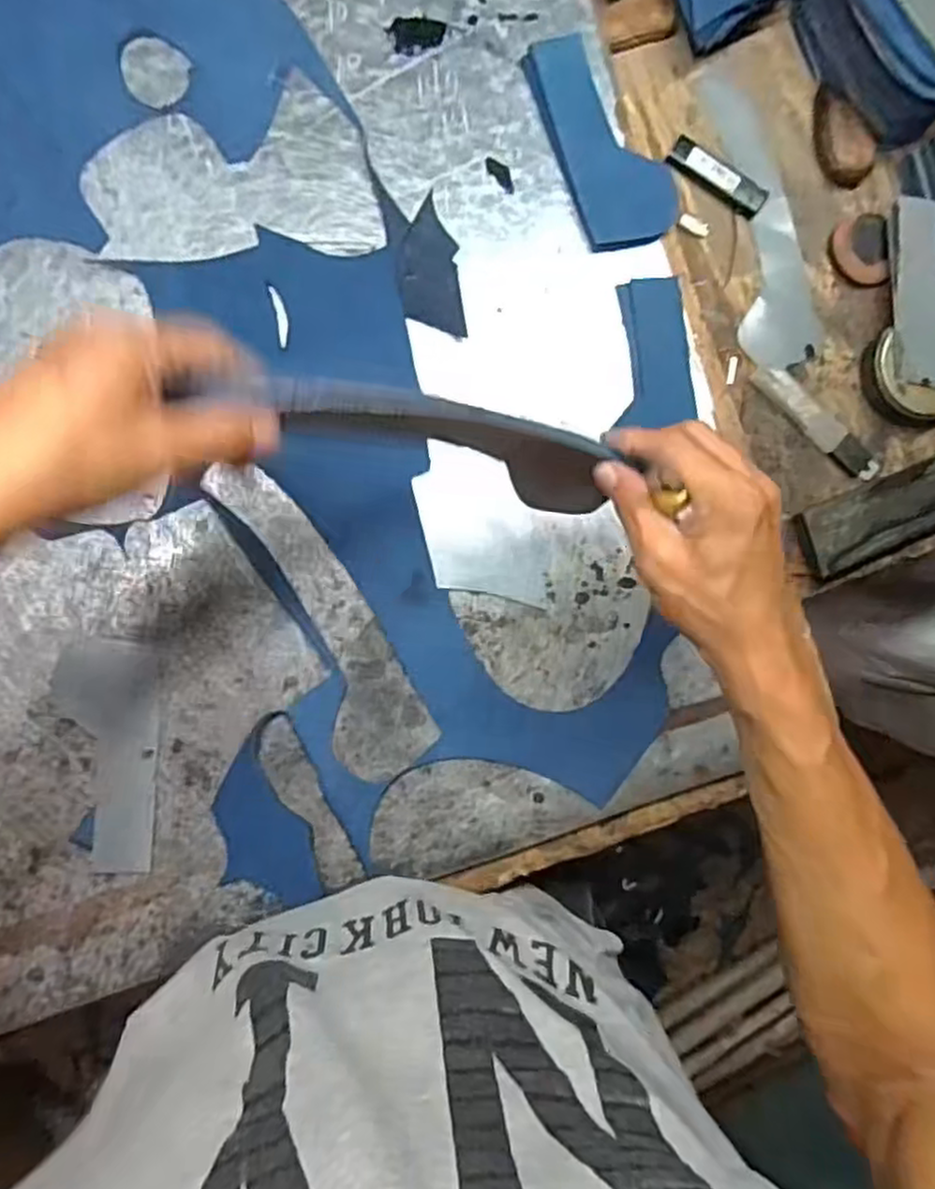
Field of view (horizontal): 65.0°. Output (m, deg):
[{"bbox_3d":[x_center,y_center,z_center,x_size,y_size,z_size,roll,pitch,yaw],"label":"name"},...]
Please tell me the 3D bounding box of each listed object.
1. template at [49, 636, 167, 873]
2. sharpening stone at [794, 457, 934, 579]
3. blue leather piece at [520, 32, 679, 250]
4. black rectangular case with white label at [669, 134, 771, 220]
[{"bbox_3d":[-0.230,0.102,0.465,0.066,0.004,0.143,3,87,-6],"label":"template"},{"bbox_3d":[0.323,-0.062,0.558,0.153,0.018,0.054,-22,96,-7],"label":"sharpening stone"},{"bbox_3d":[0.097,-0.313,0.507,0.074,0.016,0.140,-22,93,-9],"label":"blue leather piece"},{"bbox_3d":[0.187,-0.311,0.546,0.079,0.013,0.022,30,88,-9],"label":"black rectangular case with white label"}]

